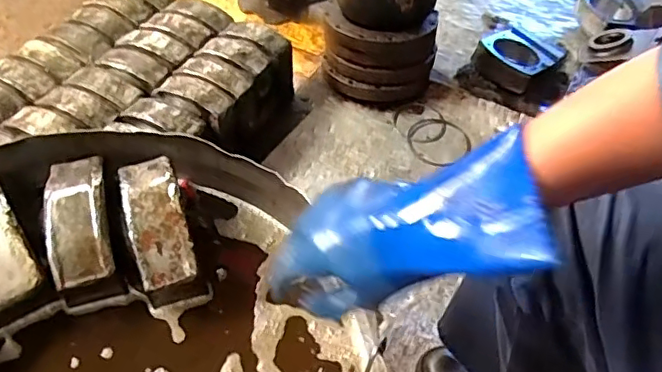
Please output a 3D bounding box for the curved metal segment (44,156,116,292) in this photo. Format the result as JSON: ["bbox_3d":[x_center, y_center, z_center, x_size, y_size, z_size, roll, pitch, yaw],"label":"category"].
[{"bbox_3d":[-0.275,0.030,0.617,0.063,0.034,0.160,-10,51,-14],"label":"curved metal segment"}]

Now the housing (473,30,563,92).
[{"bbox_3d":[0.446,-0.306,1.392,0.167,0.072,0.166,37,56,24],"label":"housing"}]

